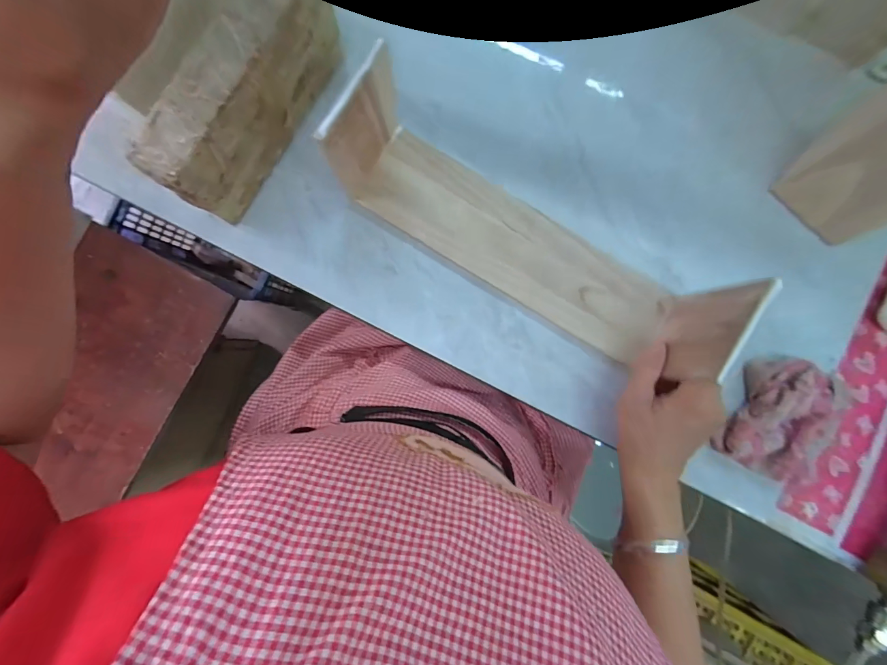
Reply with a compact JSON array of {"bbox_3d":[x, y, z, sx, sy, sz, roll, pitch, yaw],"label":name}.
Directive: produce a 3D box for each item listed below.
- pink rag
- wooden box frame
[{"bbox_3d":[0.336,0.085,0.375,0.104,0.031,0.112,25,88,0],"label":"pink rag"},{"bbox_3d":[0.072,-0.082,0.333,0.331,0.121,0.089,33,88,-1],"label":"wooden box frame"}]

